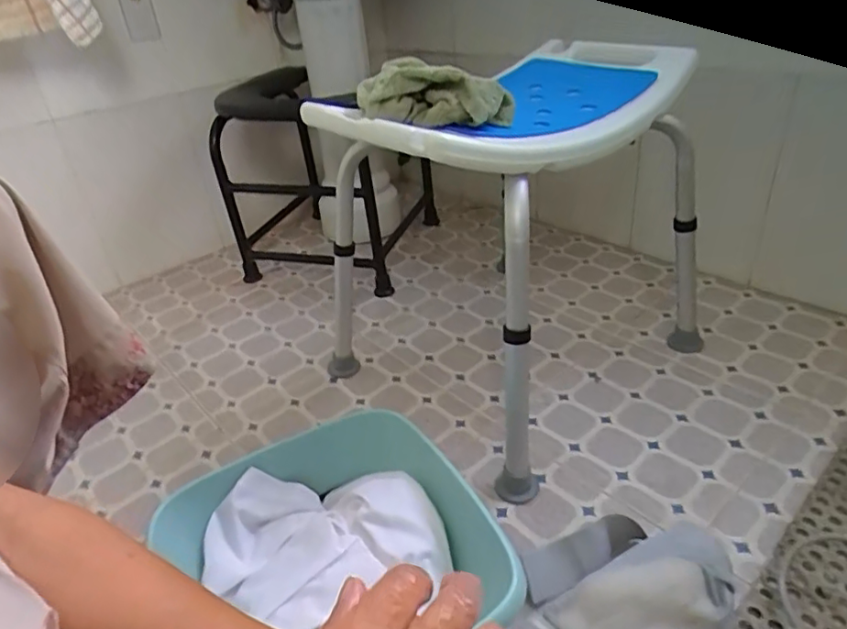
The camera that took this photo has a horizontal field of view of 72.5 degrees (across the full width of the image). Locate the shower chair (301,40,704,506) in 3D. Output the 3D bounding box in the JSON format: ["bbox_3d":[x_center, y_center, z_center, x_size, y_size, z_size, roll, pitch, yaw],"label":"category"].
[{"bbox_3d":[0.113,-0.130,0.885,0.489,0.425,0.477,-28,39,-33],"label":"shower chair"}]

